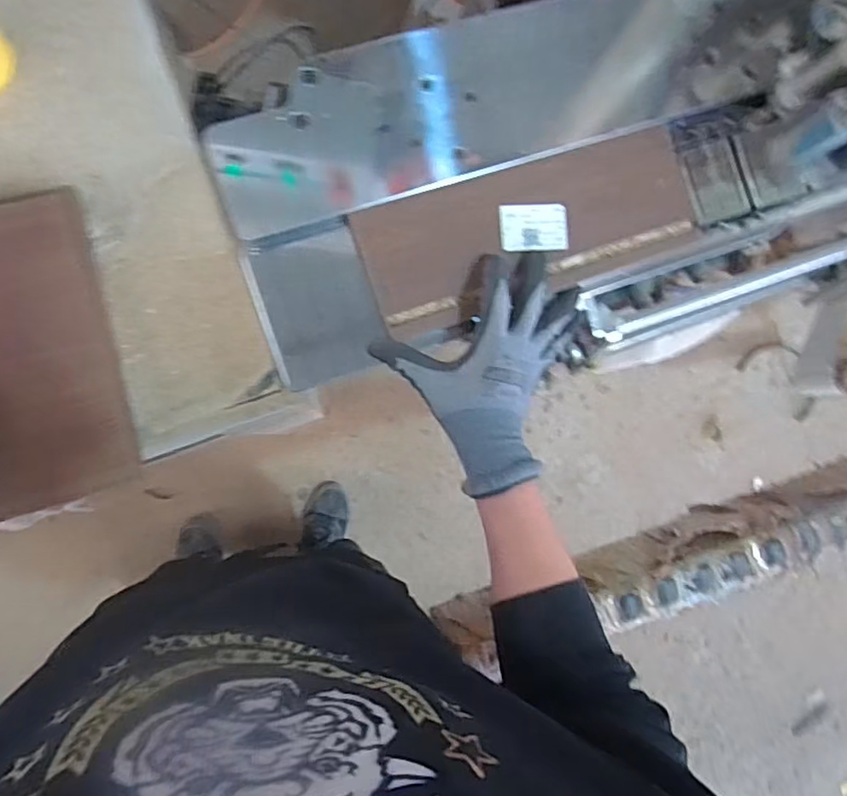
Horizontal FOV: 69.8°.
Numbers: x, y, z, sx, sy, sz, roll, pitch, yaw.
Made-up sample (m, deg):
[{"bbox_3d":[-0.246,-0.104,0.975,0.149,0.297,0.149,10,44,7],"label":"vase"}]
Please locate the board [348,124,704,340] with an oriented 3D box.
[{"bbox_3d":[0.098,-0.153,0.551,0.307,0.022,0.115,-18,92,-8],"label":"board"}]

